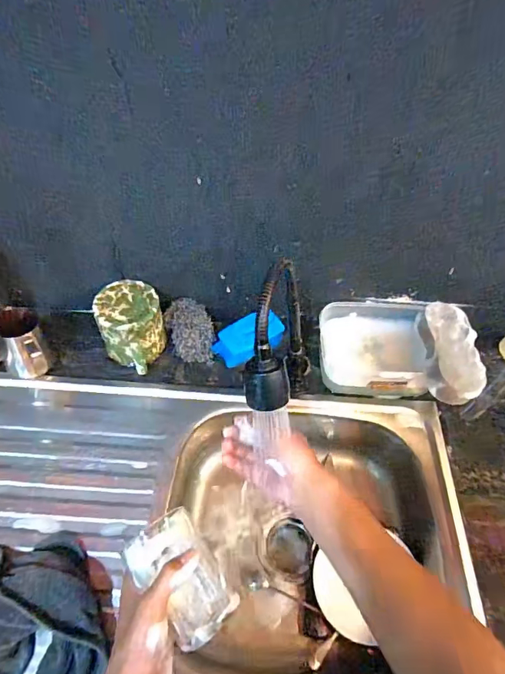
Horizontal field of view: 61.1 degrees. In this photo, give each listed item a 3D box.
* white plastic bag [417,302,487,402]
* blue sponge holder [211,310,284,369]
[{"bbox_3d":[0.290,0.021,0.627,0.076,0.041,0.150,2,55,-3],"label":"white plastic bag"},{"bbox_3d":[-0.005,0.002,0.720,0.116,0.049,0.057,-22,60,-19],"label":"blue sponge holder"}]

